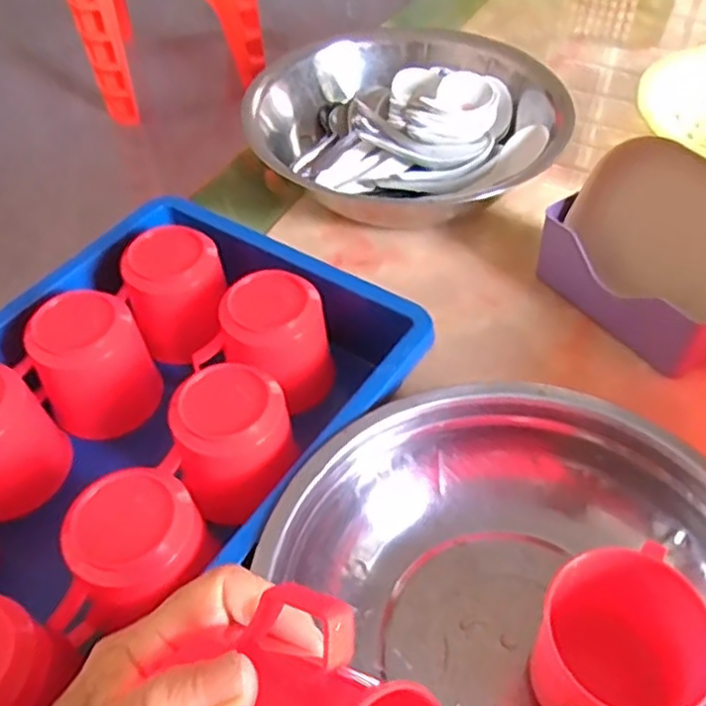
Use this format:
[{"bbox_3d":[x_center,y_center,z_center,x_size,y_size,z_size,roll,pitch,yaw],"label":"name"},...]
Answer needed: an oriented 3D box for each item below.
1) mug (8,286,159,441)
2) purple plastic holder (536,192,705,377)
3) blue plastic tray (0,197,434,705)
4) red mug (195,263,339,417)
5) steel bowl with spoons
[{"bbox_3d":[-0.170,0.008,0.459,0.072,0.073,0.067,-29,55,-21],"label":"mug"},{"bbox_3d":[0.203,-0.053,0.524,0.054,0.060,0.148,-29,55,-22],"label":"purple plastic holder"},{"bbox_3d":[-0.148,0.054,0.425,0.237,0.087,0.360,31,57,25],"label":"blue plastic tray"},{"bbox_3d":[-0.054,-0.003,0.469,0.069,0.088,0.076,29,56,24],"label":"red mug"},{"bbox_3d":[0.044,-0.208,0.640,0.241,0.092,0.218,-17,51,-13],"label":"steel bowl with spoons"}]

